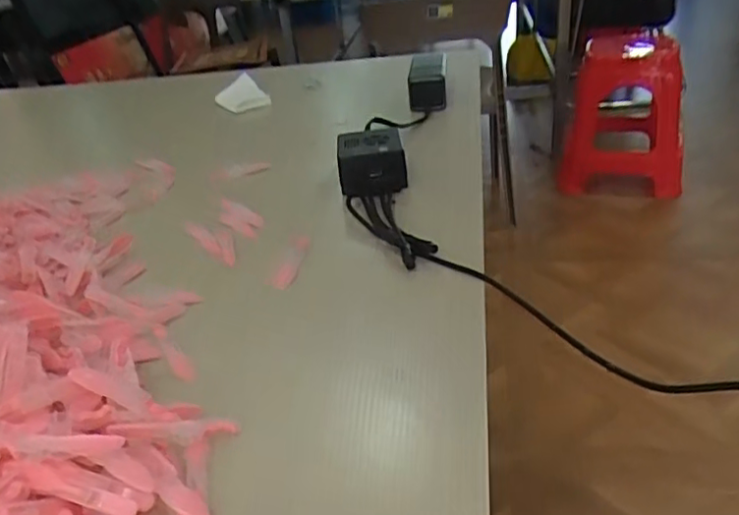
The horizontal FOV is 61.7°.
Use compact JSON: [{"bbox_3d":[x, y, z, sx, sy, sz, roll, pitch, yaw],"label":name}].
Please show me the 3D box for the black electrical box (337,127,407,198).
[{"bbox_3d":[0.002,-0.116,0.734,0.076,0.050,0.086,-7,31,0],"label":"black electrical box"}]

